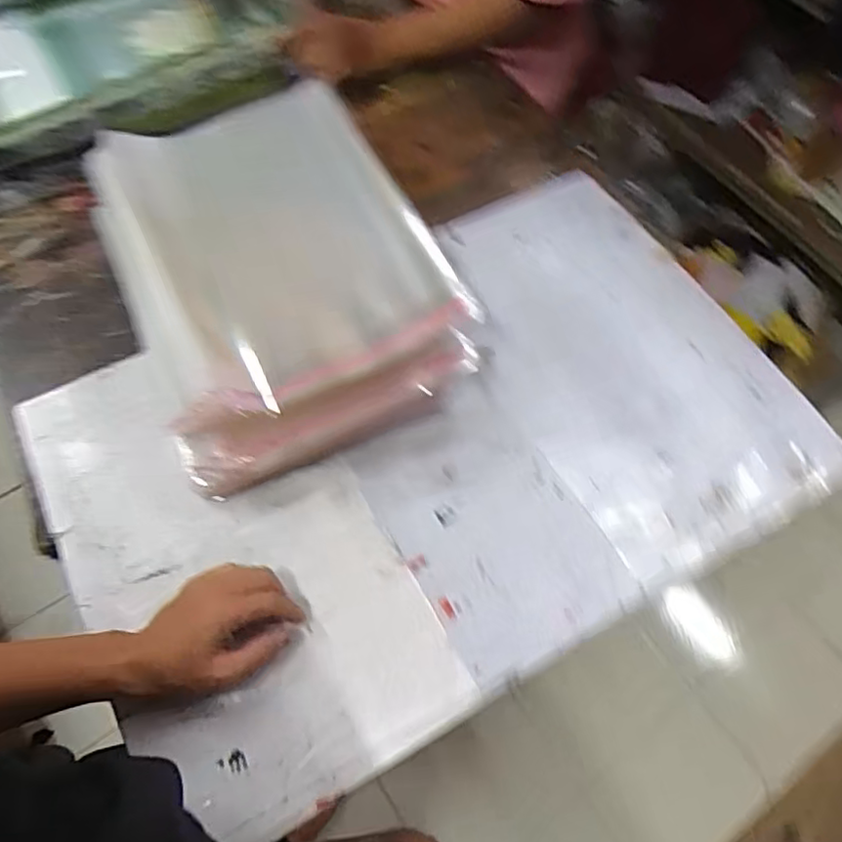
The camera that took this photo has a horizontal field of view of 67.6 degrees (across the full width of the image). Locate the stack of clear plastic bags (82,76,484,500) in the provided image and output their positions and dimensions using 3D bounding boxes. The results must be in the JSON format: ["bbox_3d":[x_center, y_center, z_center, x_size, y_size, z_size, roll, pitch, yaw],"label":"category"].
[{"bbox_3d":[-0.159,-0.176,0.661,0.292,0.094,0.445,-23,65,-12],"label":"stack of clear plastic bags"}]

